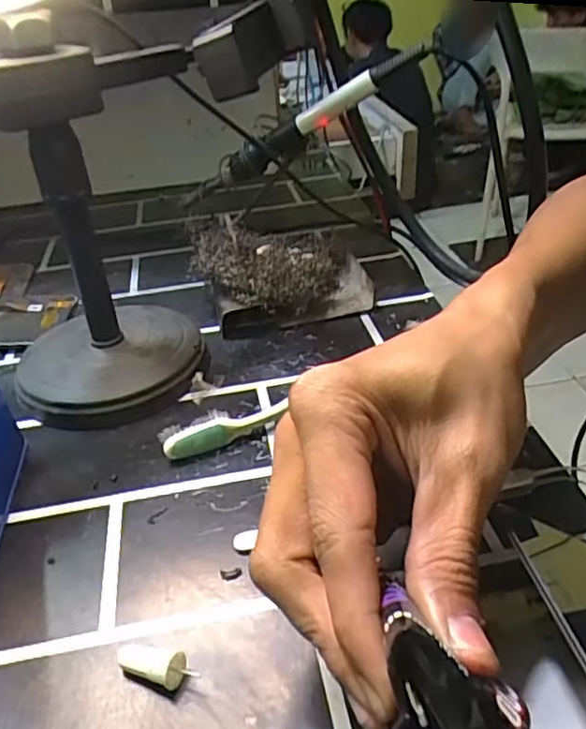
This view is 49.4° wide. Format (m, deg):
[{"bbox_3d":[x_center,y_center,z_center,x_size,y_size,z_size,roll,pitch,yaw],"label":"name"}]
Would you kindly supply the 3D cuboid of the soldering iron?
[{"bbox_3d":[-0.002,-0.152,0.418,0.195,0.018,0.025,-24,25,28],"label":"soldering iron"}]

